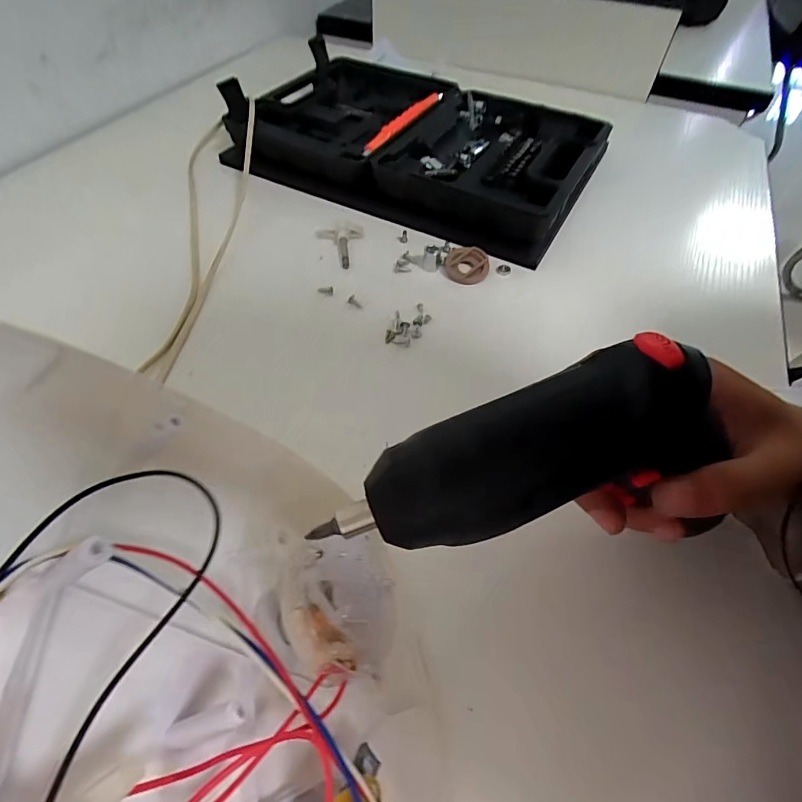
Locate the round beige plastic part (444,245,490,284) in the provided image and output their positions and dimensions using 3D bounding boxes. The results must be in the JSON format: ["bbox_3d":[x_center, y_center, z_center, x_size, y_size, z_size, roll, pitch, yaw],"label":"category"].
[{"bbox_3d":[0.054,-0.112,0.361,0.034,0.013,0.036,10,54,4],"label":"round beige plastic part"}]

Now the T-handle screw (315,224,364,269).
[{"bbox_3d":[-0.053,-0.132,0.373,0.041,0.012,0.048,1,54,-3],"label":"T-handle screw"}]

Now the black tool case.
[{"bbox_3d":[0.017,-0.275,0.467,0.355,0.049,0.251,26,57,15],"label":"black tool case"}]

